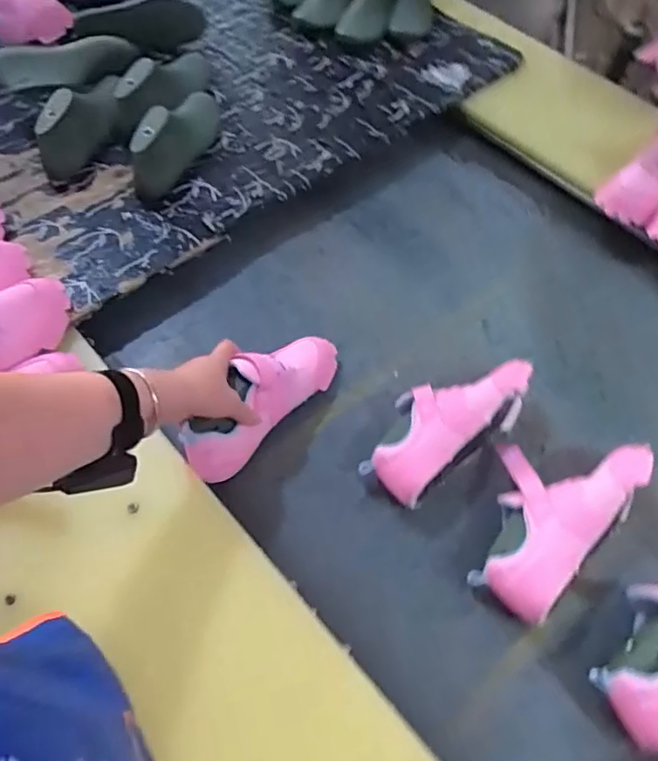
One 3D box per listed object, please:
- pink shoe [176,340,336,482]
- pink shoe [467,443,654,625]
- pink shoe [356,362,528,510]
[{"bbox_3d":[-0.083,0.016,0.716,0.242,0.075,0.108,-48,116,-42],"label":"pink shoe"},{"bbox_3d":[0.251,0.146,0.675,0.155,0.071,0.244,37,68,15],"label":"pink shoe"},{"bbox_3d":[0.143,0.048,0.733,0.235,0.075,0.121,-35,70,-17],"label":"pink shoe"}]

